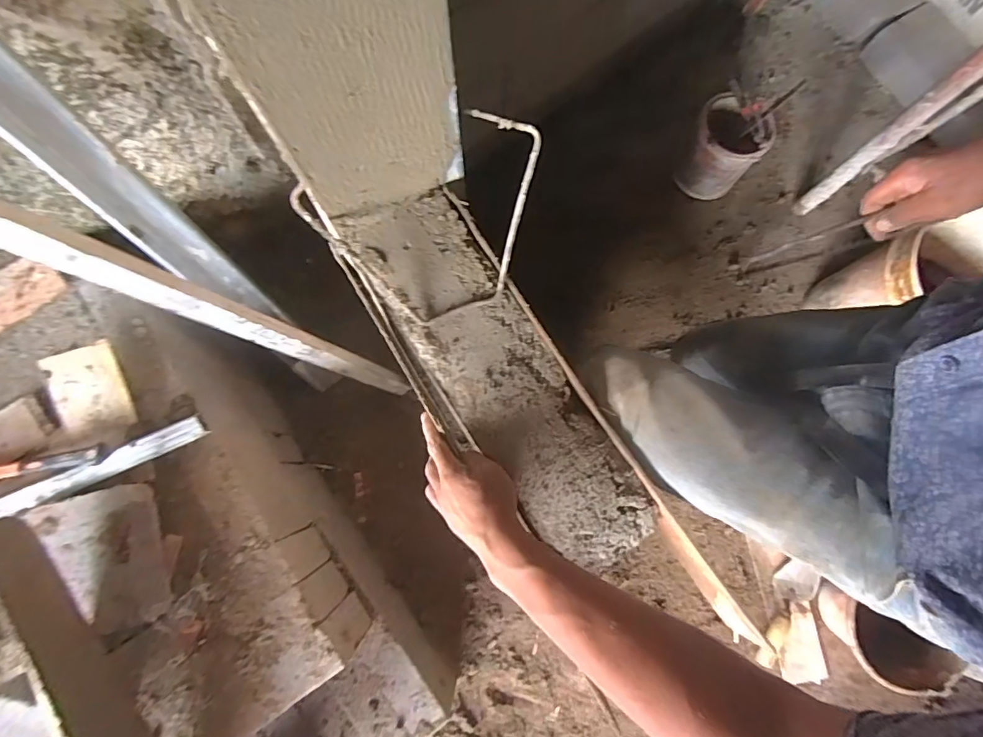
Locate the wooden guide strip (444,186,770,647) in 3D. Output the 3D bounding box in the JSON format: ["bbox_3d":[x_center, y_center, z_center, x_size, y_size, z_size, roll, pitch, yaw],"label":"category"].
[{"bbox_3d":[0.111,0.042,0.568,0.027,0.051,0.604,-32,81,-7],"label":"wooden guide strip"}]

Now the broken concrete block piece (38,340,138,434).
[{"bbox_3d":[-0.644,0.035,0.784,0.102,0.023,0.133,-18,96,-17],"label":"broken concrete block piece"}]

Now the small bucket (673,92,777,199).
[{"bbox_3d":[0.595,-0.568,1.267,0.169,0.228,0.185,0,79,-1],"label":"small bucket"}]

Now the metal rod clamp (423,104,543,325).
[{"bbox_3d":[-0.009,-0.163,0.562,0.088,0.010,0.244,12,93,-4],"label":"metal rod clamp"}]

